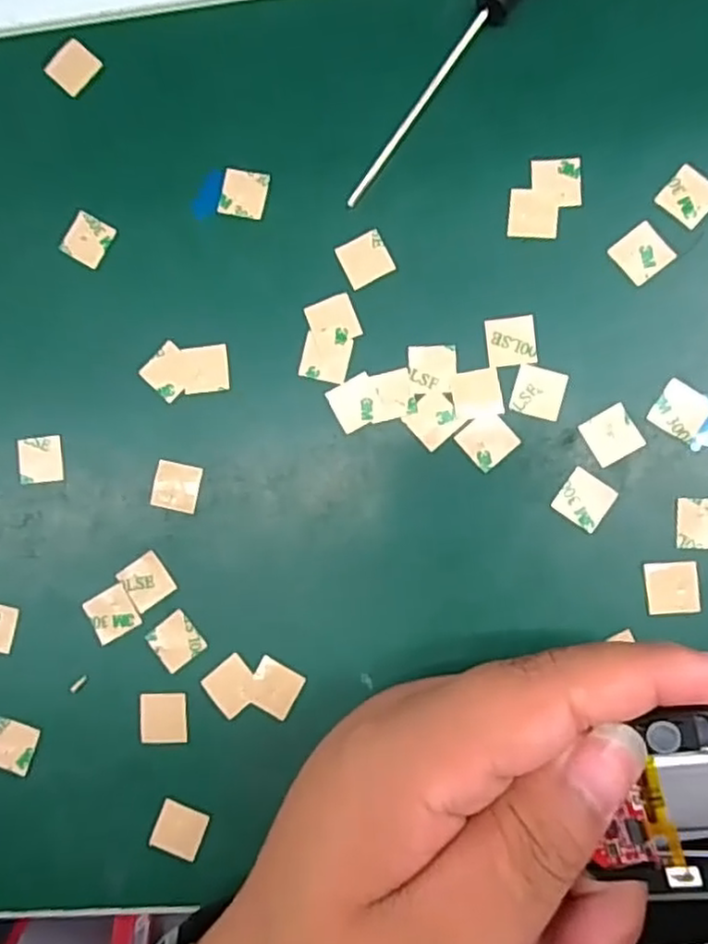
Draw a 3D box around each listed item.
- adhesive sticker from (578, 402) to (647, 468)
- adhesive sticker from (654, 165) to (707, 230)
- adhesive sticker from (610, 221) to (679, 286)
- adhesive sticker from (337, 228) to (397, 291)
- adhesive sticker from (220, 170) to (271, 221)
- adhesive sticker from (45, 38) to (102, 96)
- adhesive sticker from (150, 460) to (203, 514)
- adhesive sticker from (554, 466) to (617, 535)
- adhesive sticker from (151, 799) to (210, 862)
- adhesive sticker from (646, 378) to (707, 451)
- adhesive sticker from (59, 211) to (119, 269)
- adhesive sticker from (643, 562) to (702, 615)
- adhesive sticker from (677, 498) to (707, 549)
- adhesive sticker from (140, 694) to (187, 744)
[{"bbox_3d":[0.080,-0.012,0.211,0.015,0.004,0.015,-30,85,4],"label":"adhesive sticker"},{"bbox_3d":[0.105,-0.086,0.213,0.016,0.004,0.015,41,92,6],"label":"adhesive sticker"},{"bbox_3d":[0.090,-0.069,0.214,0.016,0.004,0.016,-39,84,3],"label":"adhesive sticker"},{"bbox_3d":[0.004,-0.069,0.224,0.015,0.004,0.016,-28,86,2],"label":"adhesive sticker"},{"bbox_3d":[-0.037,-0.093,0.229,0.015,0.004,0.016,10,87,3],"label":"adhesive sticker"},{"bbox_3d":[-0.097,-0.140,0.237,0.016,0.004,0.016,-45,84,2],"label":"adhesive sticker"},{"bbox_3d":[-0.058,0.005,0.226,0.015,0.004,0.015,12,91,6],"label":"adhesive sticker"},{"bbox_3d":[0.072,0.009,0.213,0.015,0.004,0.015,36,91,7],"label":"adhesive sticker"},{"bbox_3d":[-0.056,0.115,0.219,0.015,0.004,0.015,20,79,0],"label":"adhesive sticker"},{"bbox_3d":[0.103,-0.017,0.211,0.019,0.004,0.016,34,92,6],"label":"adhesive sticker"},{"bbox_3d":[-0.091,-0.079,0.233,0.015,0.004,0.016,28,90,6],"label":"adhesive sticker"},{"bbox_3d":[0.097,0.035,0.207,0.015,0.004,0.015,-6,87,5],"label":"adhesive sticker"},{"bbox_3d":[0.107,0.016,0.209,0.015,0.004,0.015,0,87,7],"label":"adhesive sticker"},{"bbox_3d":[-0.061,0.080,0.221,0.015,0.004,0.015,-3,80,4],"label":"adhesive sticker"}]

